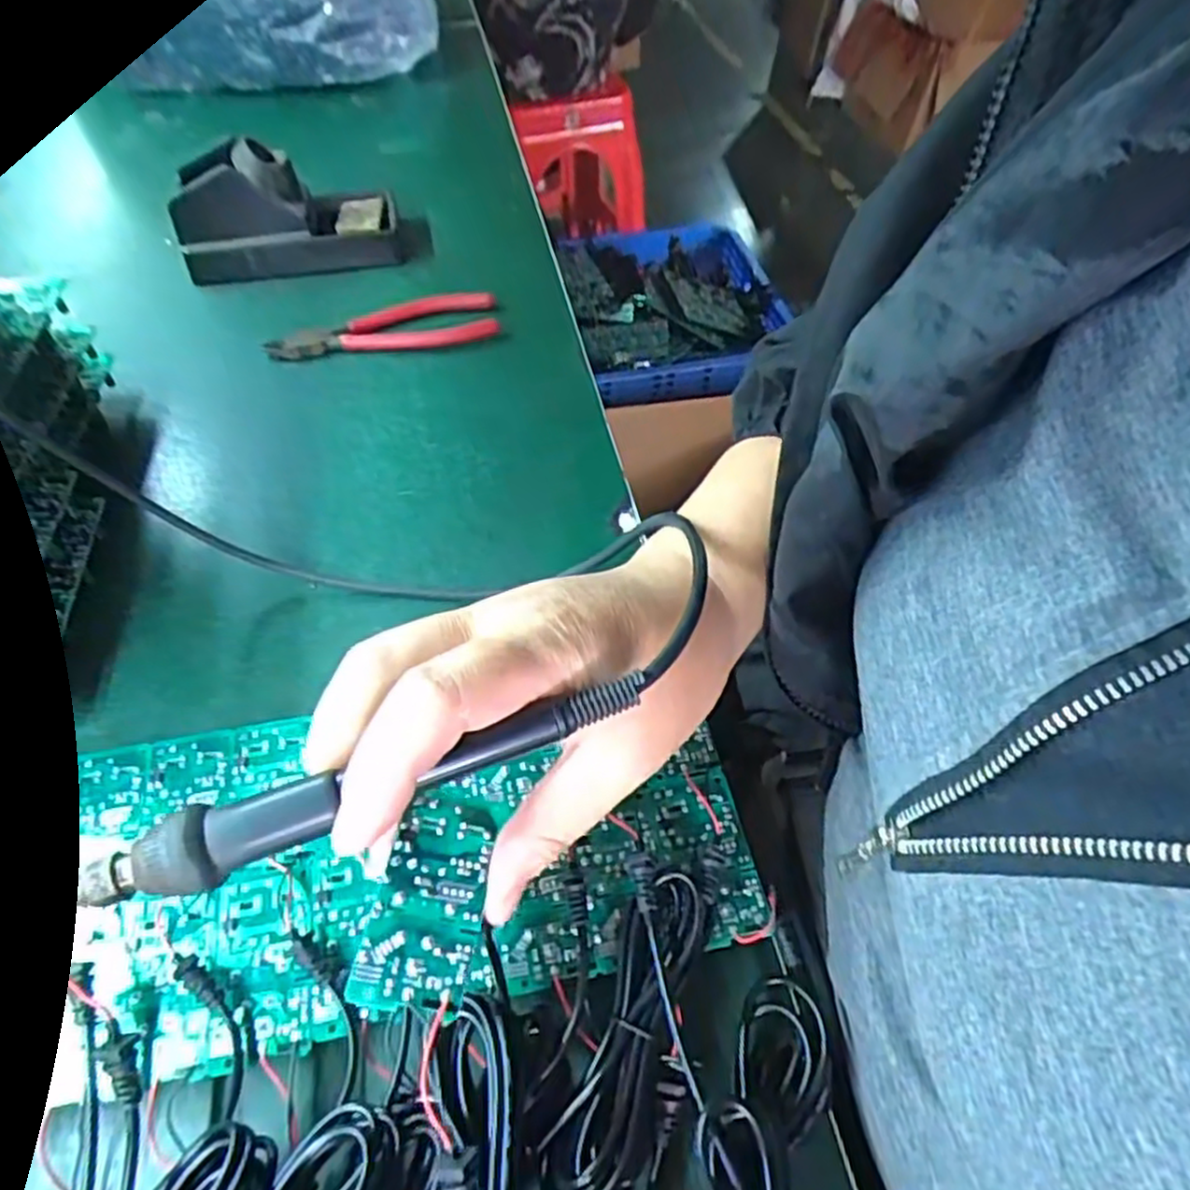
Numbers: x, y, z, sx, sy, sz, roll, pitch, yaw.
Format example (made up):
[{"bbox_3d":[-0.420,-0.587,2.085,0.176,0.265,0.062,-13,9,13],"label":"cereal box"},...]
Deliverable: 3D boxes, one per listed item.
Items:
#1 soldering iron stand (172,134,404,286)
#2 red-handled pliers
[{"bbox_3d":[-0.213,-0.264,0.512,0.142,0.078,0.043,-17,57,-13],"label":"soldering iron stand"},{"bbox_3d":[-0.137,-0.174,0.492,0.147,0.012,0.044,-17,57,-12],"label":"red-handled pliers"}]

